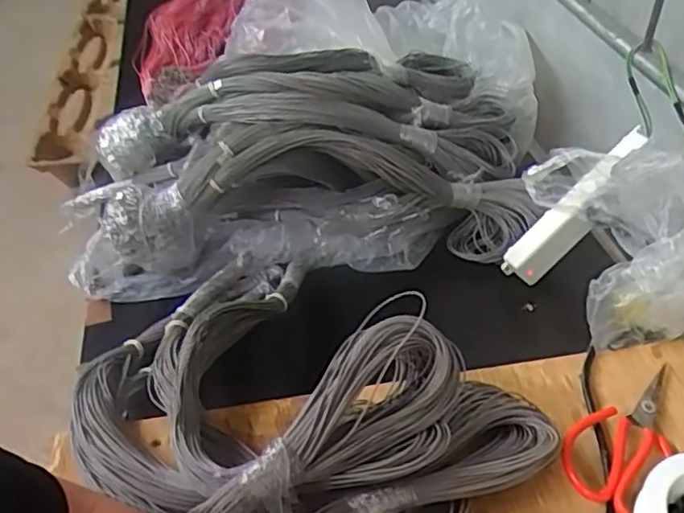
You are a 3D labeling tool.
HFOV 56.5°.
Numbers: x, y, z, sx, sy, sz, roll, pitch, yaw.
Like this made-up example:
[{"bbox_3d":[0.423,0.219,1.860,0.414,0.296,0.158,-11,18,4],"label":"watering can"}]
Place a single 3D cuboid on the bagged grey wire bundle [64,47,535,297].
[{"bbox_3d":[-0.050,-0.120,0.767,0.555,0.168,0.279,-3,42,-5],"label":"bagged grey wire bundle"}]

